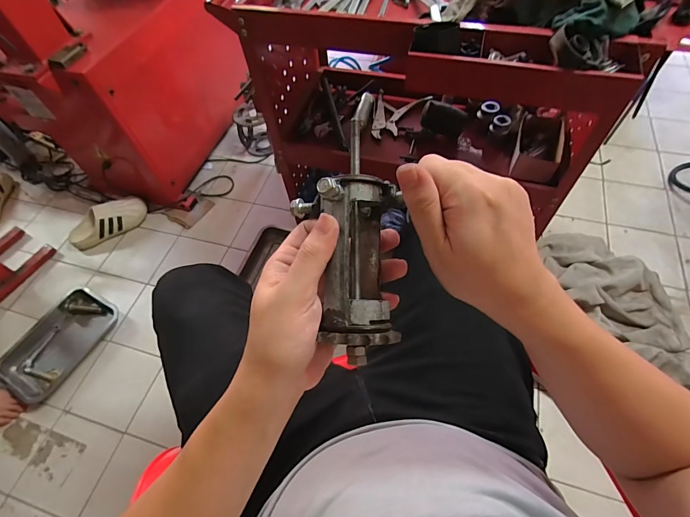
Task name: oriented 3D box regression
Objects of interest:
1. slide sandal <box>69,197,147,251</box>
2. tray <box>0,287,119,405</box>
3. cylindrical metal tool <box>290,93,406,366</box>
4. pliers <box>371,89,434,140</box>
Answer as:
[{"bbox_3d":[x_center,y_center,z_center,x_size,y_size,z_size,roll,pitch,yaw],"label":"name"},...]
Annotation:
[{"bbox_3d":[-0.829,-0.127,1.233,0.265,0.094,0.091,-26,60,-12],"label":"slide sandal"},{"bbox_3d":[-0.848,0.244,1.051,0.204,0.035,0.319,24,63,17],"label":"tray"},{"bbox_3d":[0.000,-0.021,0.239,0.069,0.065,0.174,-1,78,3],"label":"cylindrical metal tool"},{"bbox_3d":[0.124,-0.381,0.928,0.140,0.023,0.166,22,62,16],"label":"pliers"}]

